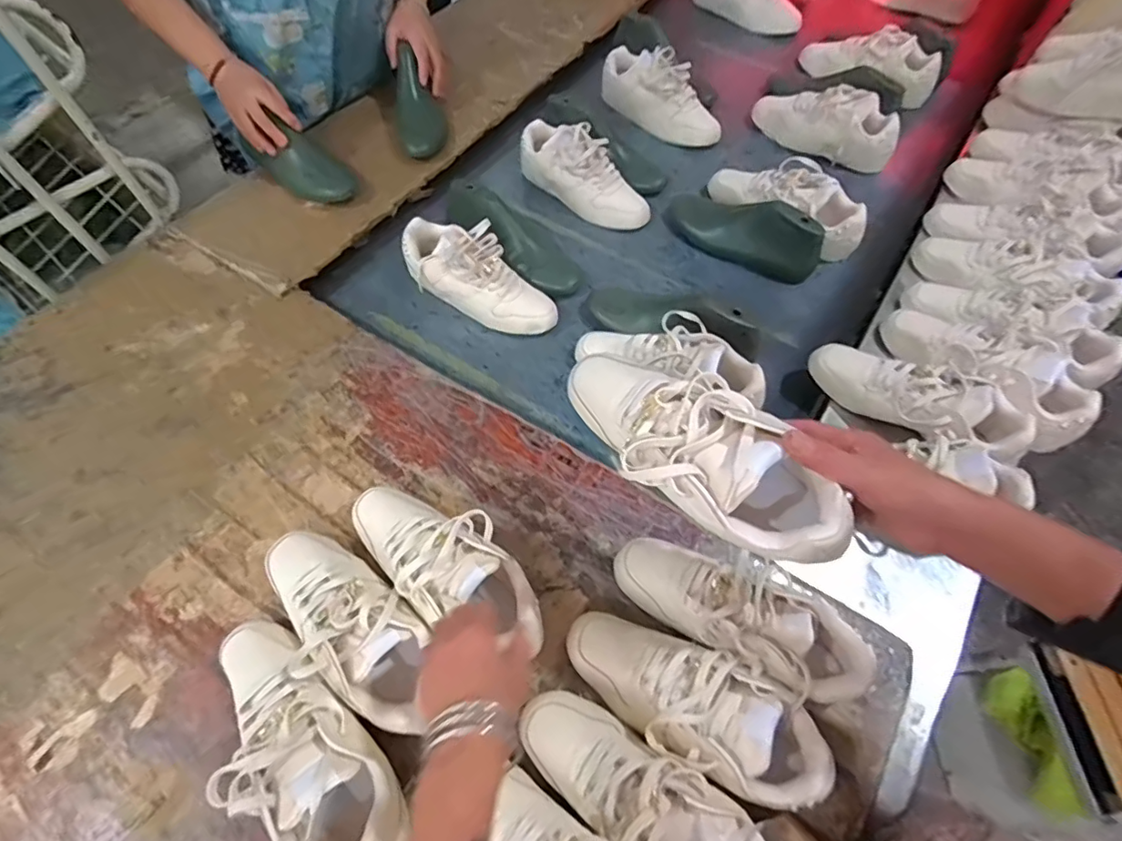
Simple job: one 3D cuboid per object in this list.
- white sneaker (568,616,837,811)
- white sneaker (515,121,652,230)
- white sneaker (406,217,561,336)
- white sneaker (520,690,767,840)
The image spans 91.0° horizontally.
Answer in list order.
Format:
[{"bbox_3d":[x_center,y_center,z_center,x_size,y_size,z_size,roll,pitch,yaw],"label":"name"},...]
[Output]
[{"bbox_3d":[0.121,0.272,0.533,0.247,0.101,0.094,22,61,23],"label":"white sneaker"},{"bbox_3d":[0.045,-0.431,0.977,0.264,0.098,0.099,38,64,1],"label":"white sneaker"},{"bbox_3d":[-0.123,-0.212,0.836,0.250,0.095,0.099,19,63,9],"label":"white sneaker"},{"bbox_3d":[0.074,0.332,0.479,0.254,0.088,0.089,26,62,26],"label":"white sneaker"}]

